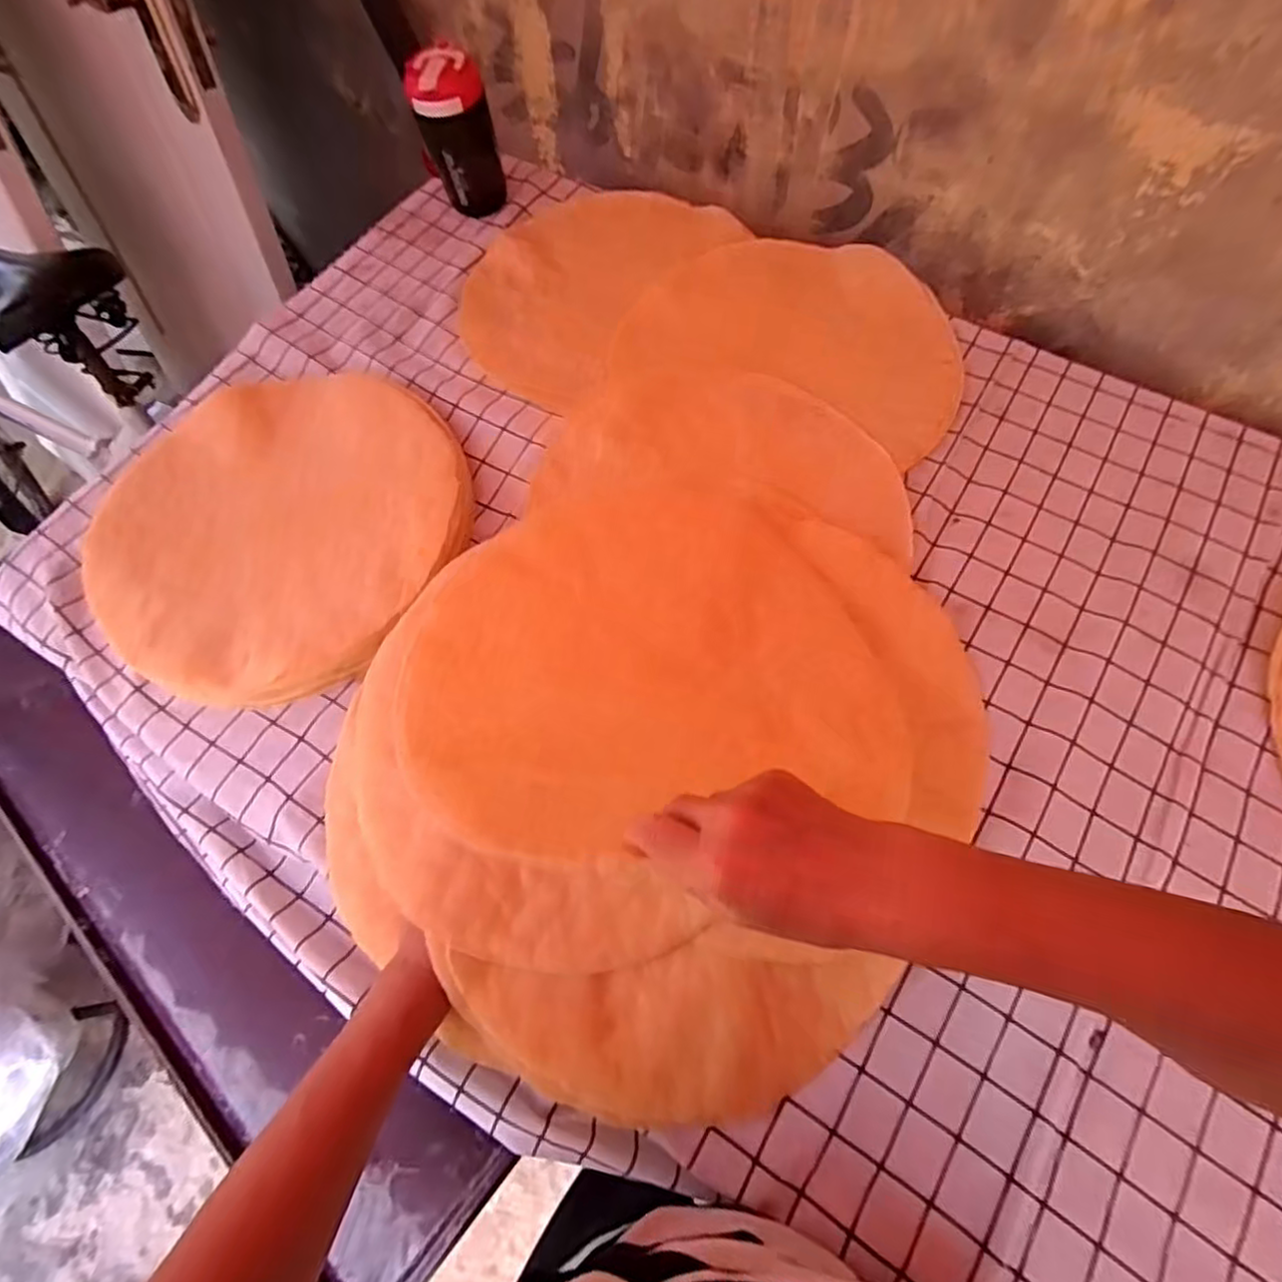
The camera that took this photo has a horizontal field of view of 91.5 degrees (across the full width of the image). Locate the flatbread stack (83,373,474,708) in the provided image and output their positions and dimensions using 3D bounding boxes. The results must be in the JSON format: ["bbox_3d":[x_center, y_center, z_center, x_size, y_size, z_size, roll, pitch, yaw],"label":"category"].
[{"bbox_3d":[-0.353,-0.116,0.620,0.353,0.033,0.350,-15,68,-3],"label":"flatbread stack"}]

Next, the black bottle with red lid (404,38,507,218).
[{"bbox_3d":[-0.222,-0.608,0.752,0.091,0.156,0.077,-17,68,-4],"label":"black bottle with red lid"}]

